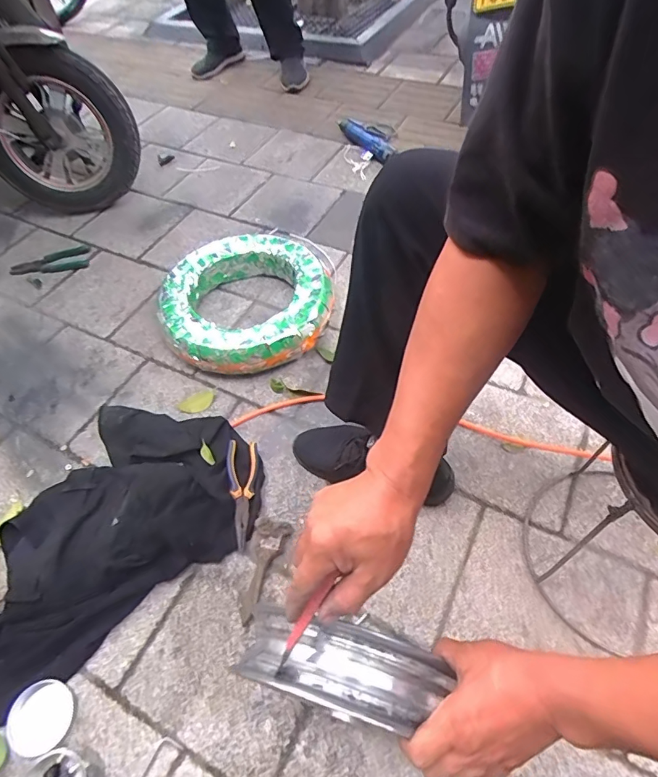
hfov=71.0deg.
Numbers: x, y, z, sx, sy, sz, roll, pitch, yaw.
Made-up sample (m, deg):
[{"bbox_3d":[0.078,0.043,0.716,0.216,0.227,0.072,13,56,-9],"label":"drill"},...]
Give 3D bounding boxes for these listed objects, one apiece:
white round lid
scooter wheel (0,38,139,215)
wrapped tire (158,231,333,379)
[{"bbox_3d":[-0.389,0.443,0.622,0.083,0.021,0.080,-2,55,2],"label":"white round lid"},{"bbox_3d":[-0.689,-0.635,1.144,0.363,0.363,0.148,-10,63,-9],"label":"scooter wheel"},{"bbox_3d":[-0.185,-0.187,1.019,0.349,0.098,0.356,-2,55,2],"label":"wrapped tire"}]

